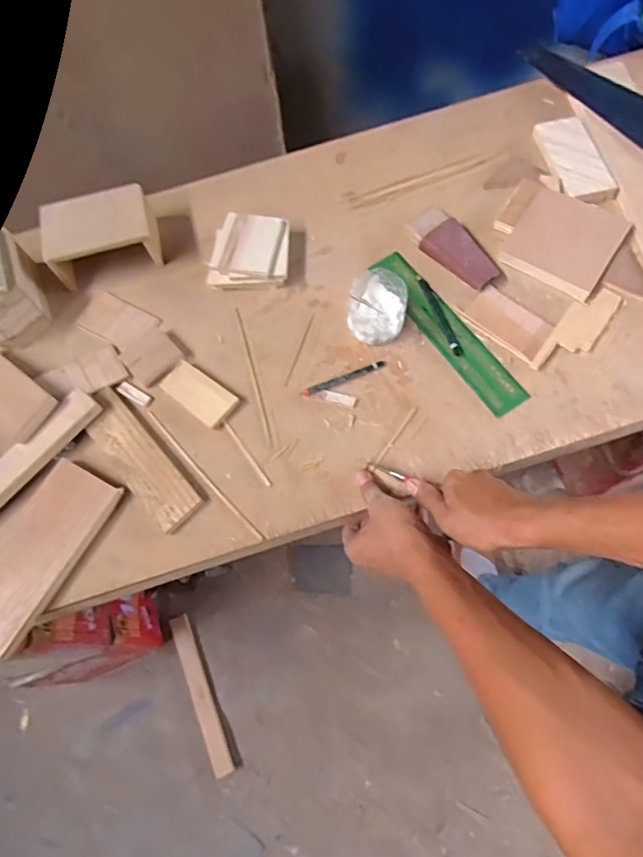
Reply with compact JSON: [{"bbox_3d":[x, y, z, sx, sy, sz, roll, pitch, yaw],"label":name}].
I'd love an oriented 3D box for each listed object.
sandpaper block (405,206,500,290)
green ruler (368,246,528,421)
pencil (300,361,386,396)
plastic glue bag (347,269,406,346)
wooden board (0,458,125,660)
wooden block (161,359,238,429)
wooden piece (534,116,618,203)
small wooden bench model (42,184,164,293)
[{"bbox_3d":[0.167,-0.227,0.646,0.055,0.019,0.127,-41,69,-11],"label":"sandpaper block"},{"bbox_3d":[0.148,-0.121,0.623,0.049,0.008,0.251,-33,70,-7],"label":"green ruler"},{"bbox_3d":[0.027,-0.059,0.604,0.105,0.009,0.012,-24,66,-4],"label":"pencil"},{"bbox_3d":[0.067,-0.146,0.615,0.068,0.046,0.083,4,69,6],"label":"plastic glue bag"},{"bbox_3d":[-0.300,0.130,0.539,0.089,0.015,0.192,26,72,16],"label":"wooden board"},{"bbox_3d":[-0.143,-0.040,0.604,0.088,0.012,0.045,34,74,18],"label":"wooden block"},{"bbox_3d":[0.335,-0.358,0.684,0.057,0.013,0.146,-13,66,0],"label":"wooden piece"},{"bbox_3d":[-0.286,-0.250,0.674,0.138,0.069,0.096,-20,67,-2],"label":"small wooden bench model"}]

